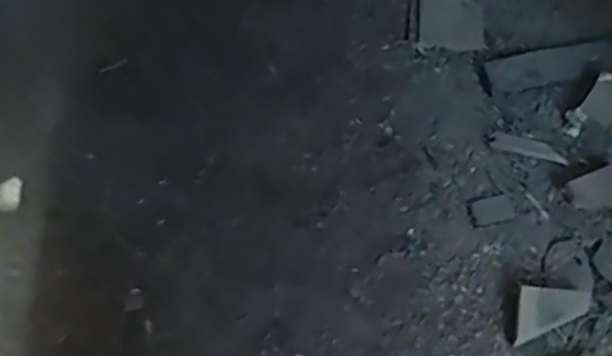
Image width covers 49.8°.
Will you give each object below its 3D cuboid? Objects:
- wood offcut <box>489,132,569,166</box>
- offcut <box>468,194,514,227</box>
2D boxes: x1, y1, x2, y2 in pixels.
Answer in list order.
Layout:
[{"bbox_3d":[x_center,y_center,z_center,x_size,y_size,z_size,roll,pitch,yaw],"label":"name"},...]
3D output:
[{"bbox_3d":[0.216,-0.030,0.636,0.072,0.004,0.018,15,65,10],"label":"wood offcut"},{"bbox_3d":[0.173,0.030,0.612,0.038,0.004,0.026,-15,64,-4],"label":"offcut"}]

